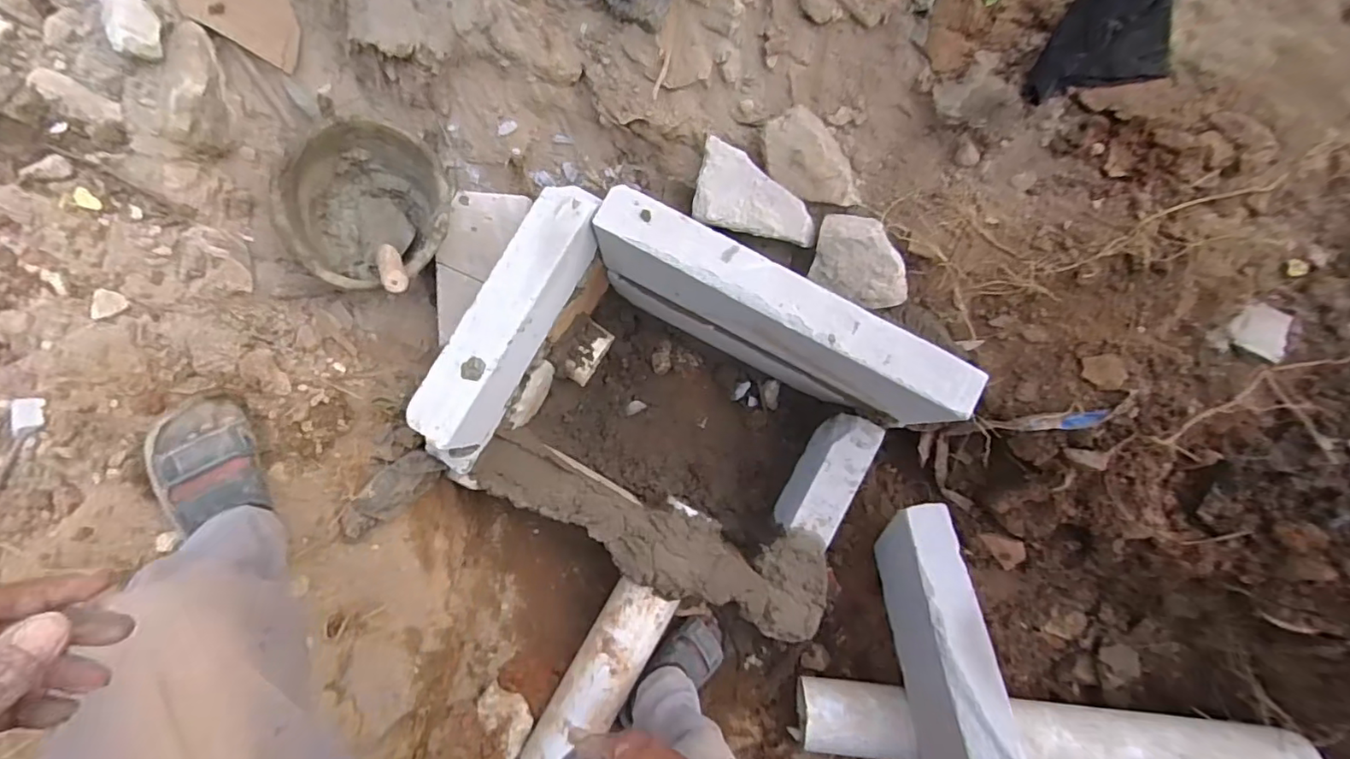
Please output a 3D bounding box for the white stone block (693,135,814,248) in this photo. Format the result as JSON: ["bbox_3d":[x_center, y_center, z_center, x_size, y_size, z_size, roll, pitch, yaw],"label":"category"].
[{"bbox_3d":[0.132,-0.291,0.915,0.198,0.052,0.114,18,84,-1],"label":"white stone block"}]

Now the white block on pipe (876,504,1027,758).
[{"bbox_3d":[0.435,0.514,0.877,0.074,0.212,0.588,2,52,-3],"label":"white block on pipe"}]

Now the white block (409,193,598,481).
[{"bbox_3d":[-0.251,-0.073,0.858,0.085,0.151,0.435,28,84,0],"label":"white block"}]

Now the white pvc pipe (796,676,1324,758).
[{"bbox_3d":[0.658,0.628,0.986,0.861,0.098,0.129,5,84,-2],"label":"white pvc pipe"}]

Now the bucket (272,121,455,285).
[{"bbox_3d":[-0.446,-0.249,0.858,0.223,0.164,0.231,33,84,1],"label":"bucket"}]

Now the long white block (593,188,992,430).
[{"bbox_3d":[0.159,-0.102,0.935,0.603,0.243,0.083,28,84,0],"label":"long white block"}]

